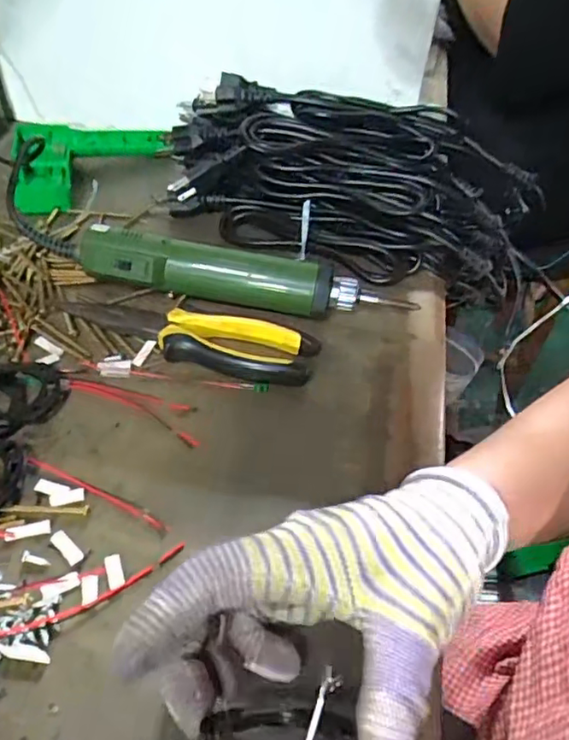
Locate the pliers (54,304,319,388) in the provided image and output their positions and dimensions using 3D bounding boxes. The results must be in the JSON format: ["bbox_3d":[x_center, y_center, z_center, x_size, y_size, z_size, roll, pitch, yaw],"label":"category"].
[{"bbox_3d":[-0.064,-0.028,0.415,0.172,0.021,0.051,14,46,7],"label":"pliers"}]

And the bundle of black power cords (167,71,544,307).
[{"bbox_3d":[0.063,-0.149,0.522,0.332,0.129,0.145,8,46,1],"label":"bundle of black power cords"}]

